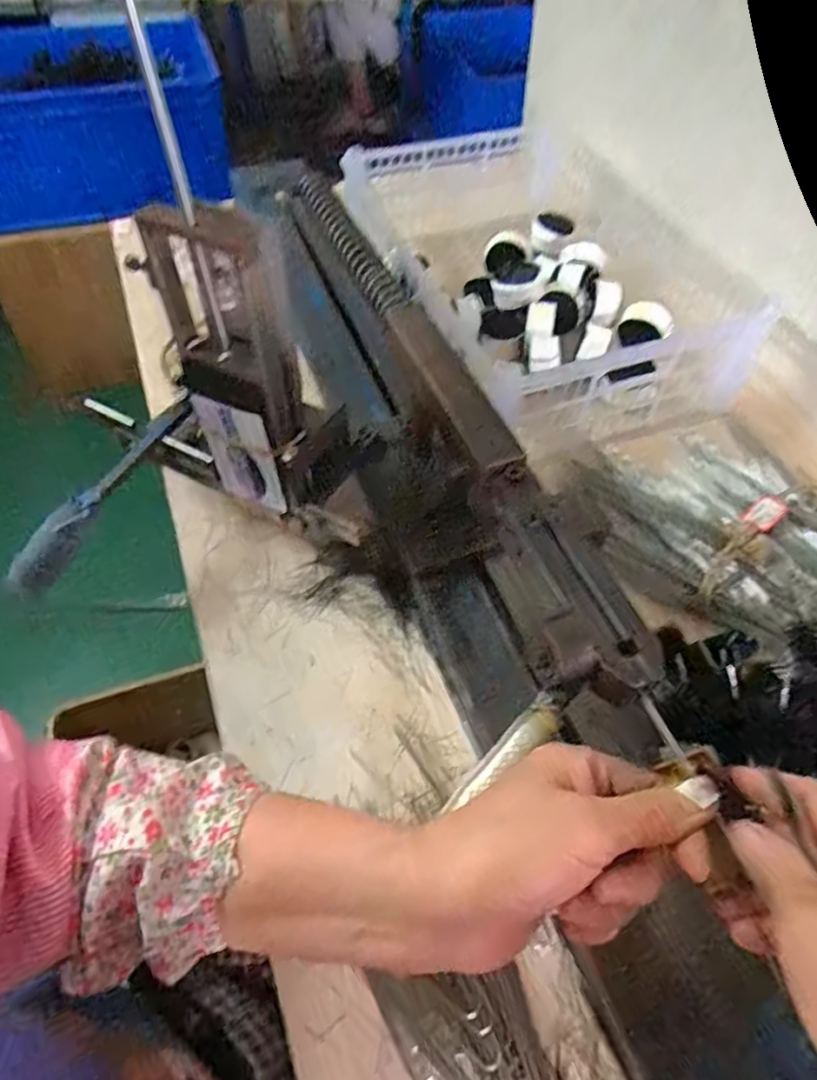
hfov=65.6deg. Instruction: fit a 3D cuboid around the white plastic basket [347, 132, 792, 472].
[{"bbox_3d":[0.134,-0.270,0.654,0.286,0.113,0.377,-18,58,-12],"label":"white plastic basket"}]

